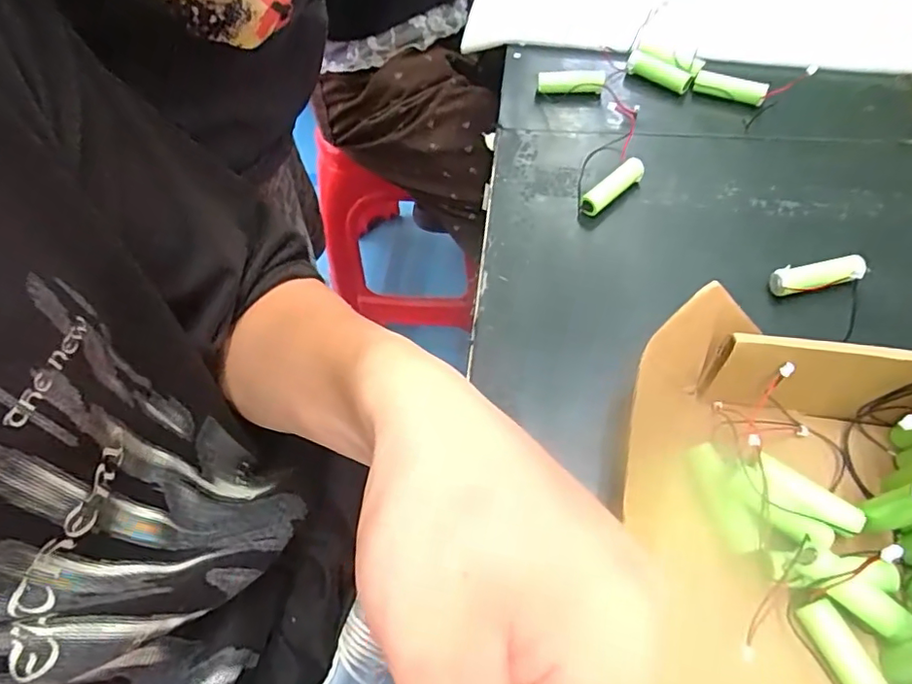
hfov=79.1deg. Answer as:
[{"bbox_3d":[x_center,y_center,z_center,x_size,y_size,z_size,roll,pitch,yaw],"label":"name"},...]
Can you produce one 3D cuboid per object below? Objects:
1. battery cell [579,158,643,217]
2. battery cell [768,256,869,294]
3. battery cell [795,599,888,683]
[{"bbox_3d":[0.104,-0.102,0.363,0.050,0.016,0.013,-39,64,-19],"label":"battery cell"},{"bbox_3d":[0.207,-0.038,0.317,0.049,0.017,0.013,-10,58,-4],"label":"battery cell"},{"bbox_3d":[0.155,0.129,0.217,0.012,0.015,0.049,-19,60,-9],"label":"battery cell"}]

